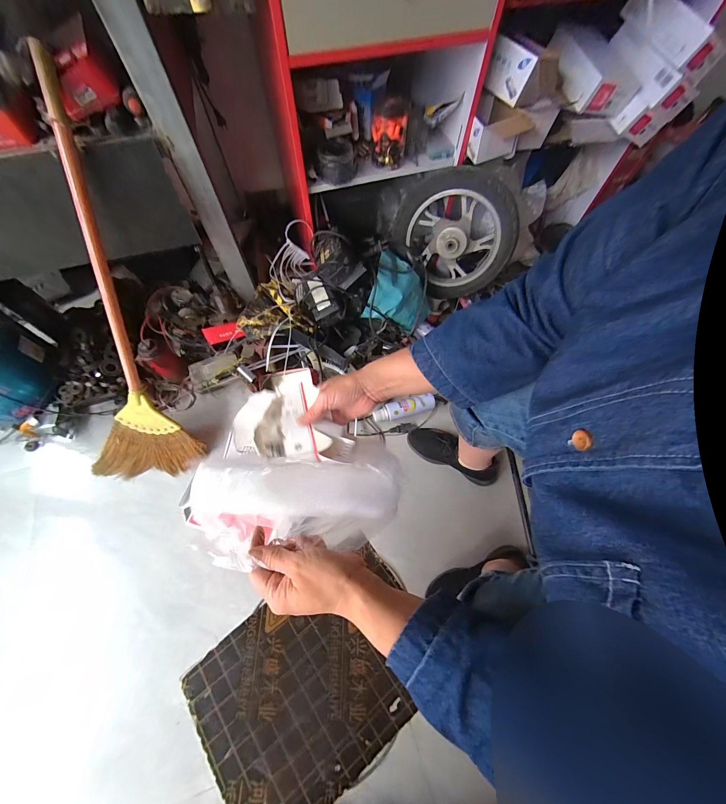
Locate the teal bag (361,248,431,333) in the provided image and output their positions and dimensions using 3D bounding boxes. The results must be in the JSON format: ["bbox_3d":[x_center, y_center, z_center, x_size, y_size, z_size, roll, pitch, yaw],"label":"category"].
[{"bbox_3d":[0.118,-0.317,0.932,0.176,0.160,0.223,16,65,7],"label":"teal bag"}]

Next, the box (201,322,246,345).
[{"bbox_3d":[-0.417,-0.210,0.927,0.108,0.052,0.020,-18,37,-17],"label":"box"}]

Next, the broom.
[{"bbox_3d":[-0.547,-0.168,0.669,0.280,0.855,0.071,9,28,4],"label":"broom"}]

